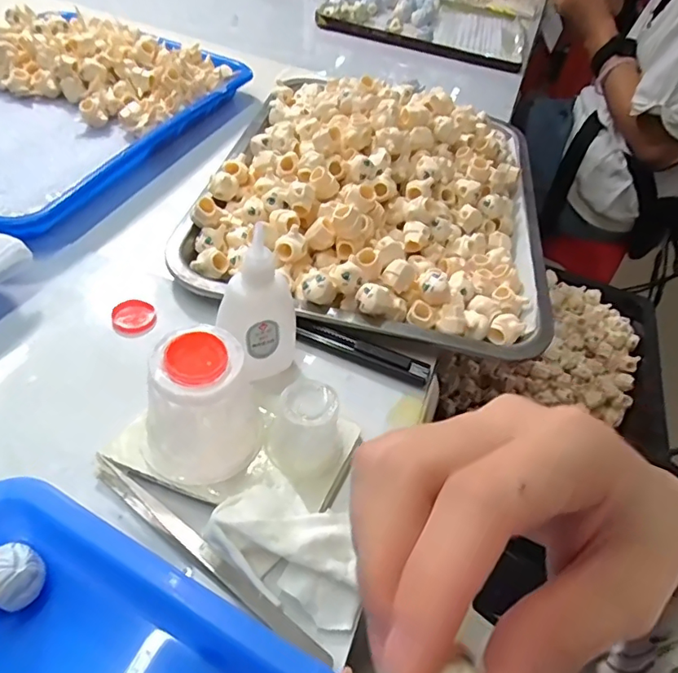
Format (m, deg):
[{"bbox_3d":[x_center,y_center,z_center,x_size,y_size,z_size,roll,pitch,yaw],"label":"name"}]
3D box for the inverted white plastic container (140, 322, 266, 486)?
[{"bbox_3d":[-0.064,0.035,0.235,0.045,0.067,0.047,5,48,-6],"label":"inverted white plastic container"}]

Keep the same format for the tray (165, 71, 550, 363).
[{"bbox_3d":[0.038,-0.134,0.412,0.259,0.062,0.317,13,47,1],"label":"tray"}]

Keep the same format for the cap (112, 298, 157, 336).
[{"bbox_3d":[-0.126,-0.013,0.315,0.024,0.005,0.026,5,48,-6],"label":"cap"}]

